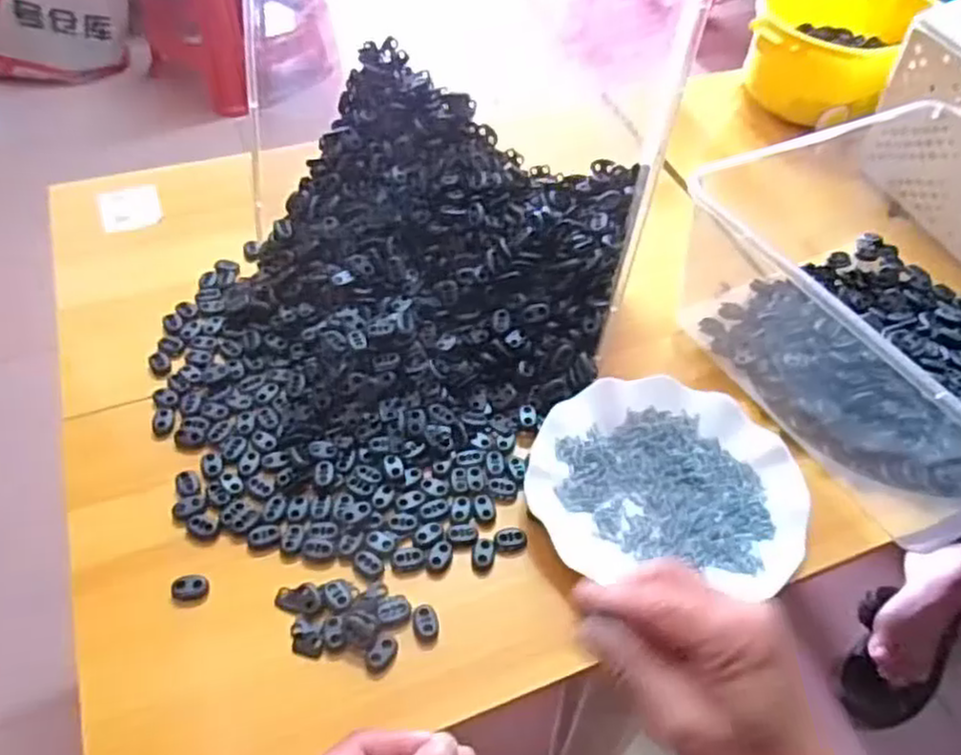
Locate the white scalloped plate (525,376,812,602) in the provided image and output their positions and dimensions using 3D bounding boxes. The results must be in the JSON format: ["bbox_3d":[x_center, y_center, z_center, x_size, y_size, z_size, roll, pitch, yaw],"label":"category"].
[{"bbox_3d":[0.129,0.067,0.512,0.181,0.017,0.157,6,50,1],"label":"white scalloped plate"}]

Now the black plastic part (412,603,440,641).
[{"bbox_3d":[-0.033,0.150,0.448,0.015,0.008,0.021,-6,50,-9],"label":"black plastic part"}]

